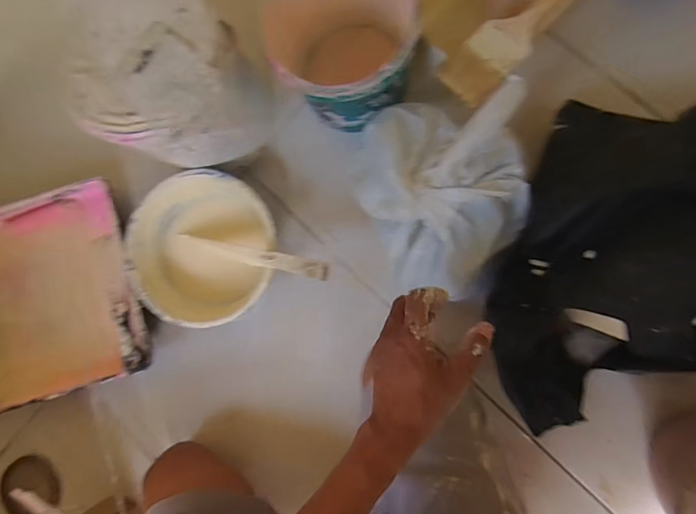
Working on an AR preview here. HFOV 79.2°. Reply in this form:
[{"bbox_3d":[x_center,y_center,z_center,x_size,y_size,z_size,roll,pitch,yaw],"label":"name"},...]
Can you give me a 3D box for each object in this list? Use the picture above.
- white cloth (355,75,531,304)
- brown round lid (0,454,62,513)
[{"bbox_3d":[0.101,-0.067,0.463,0.172,0.093,0.213,-7,87,8],"label":"white cloth"},{"bbox_3d":[-0.486,0.350,0.643,0.099,0.021,0.087,11,81,15],"label":"brown round lid"}]

